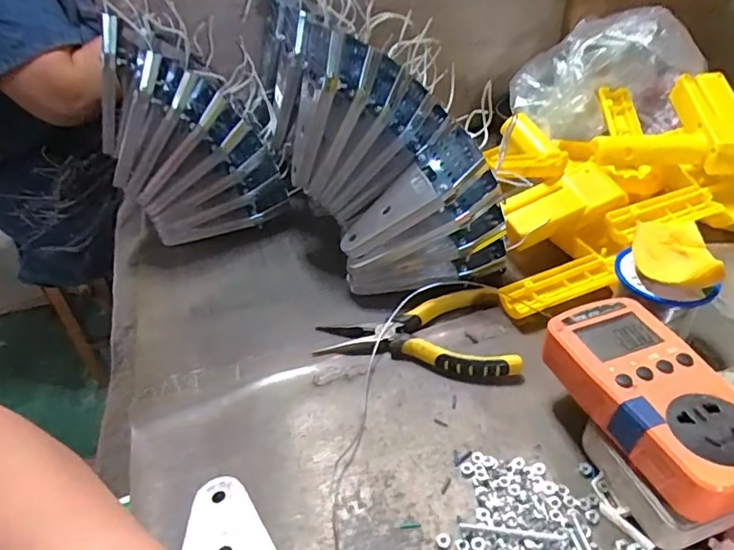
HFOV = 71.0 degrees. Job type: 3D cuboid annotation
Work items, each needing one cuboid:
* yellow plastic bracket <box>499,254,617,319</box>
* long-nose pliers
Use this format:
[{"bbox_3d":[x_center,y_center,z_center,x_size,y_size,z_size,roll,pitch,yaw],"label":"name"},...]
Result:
[{"bbox_3d":[0.161,0.008,0.431,0.108,0.013,0.029,-20,42,-17],"label":"yellow plastic bracket"},{"bbox_3d":[0.035,0.046,0.400,0.146,0.014,0.085,-4,40,2],"label":"long-nose pliers"}]

